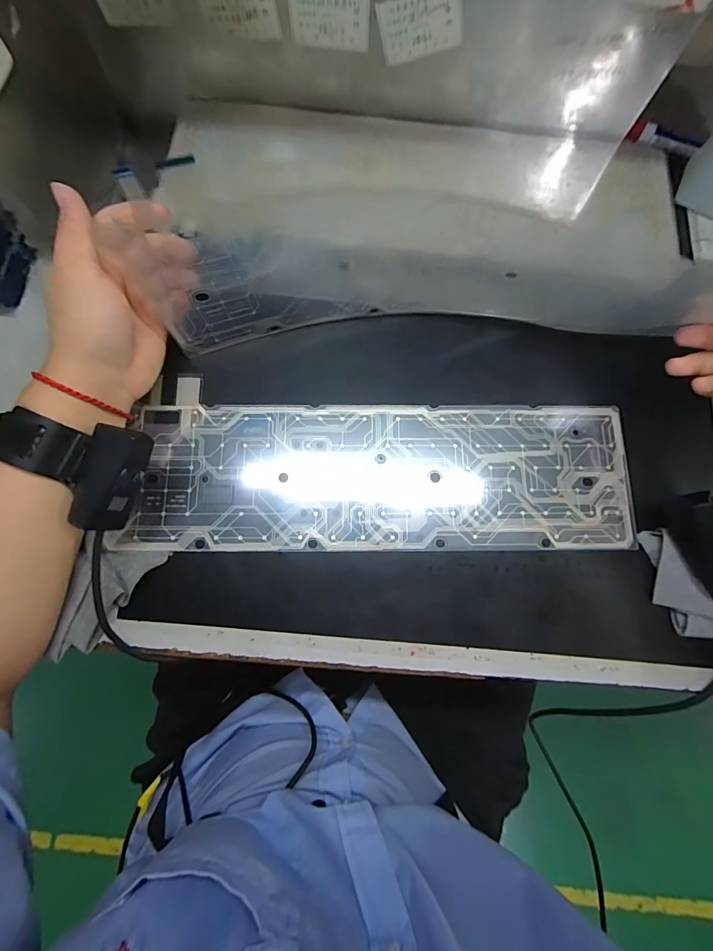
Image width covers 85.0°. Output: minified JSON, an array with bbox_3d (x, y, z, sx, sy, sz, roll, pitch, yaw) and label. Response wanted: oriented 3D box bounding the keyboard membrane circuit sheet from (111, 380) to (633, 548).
[{"bbox_3d":[0.024,-0.001,0.323,0.396,0.004,0.122,1,78,-1],"label":"keyboard membrane circuit sheet"}]

